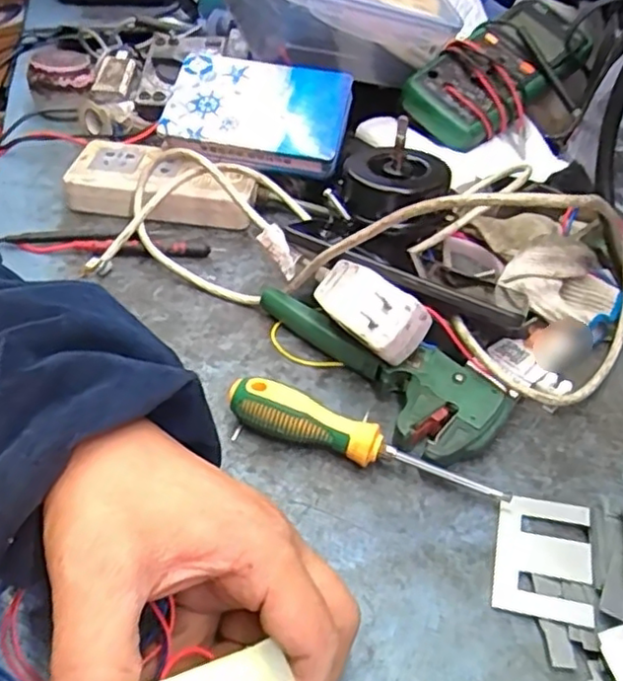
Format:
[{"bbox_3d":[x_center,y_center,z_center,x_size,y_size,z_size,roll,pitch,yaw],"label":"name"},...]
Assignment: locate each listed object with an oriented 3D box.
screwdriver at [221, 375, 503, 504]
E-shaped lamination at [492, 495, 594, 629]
[{"bbox_3d":[0.028,0.054,0.352,0.154,0.030,0.023,15,43,12],"label":"screwdriver"},{"bbox_3d":[0.114,0.105,0.319,0.044,0.004,0.067,5,39,17],"label":"E-shaped lamination"}]

